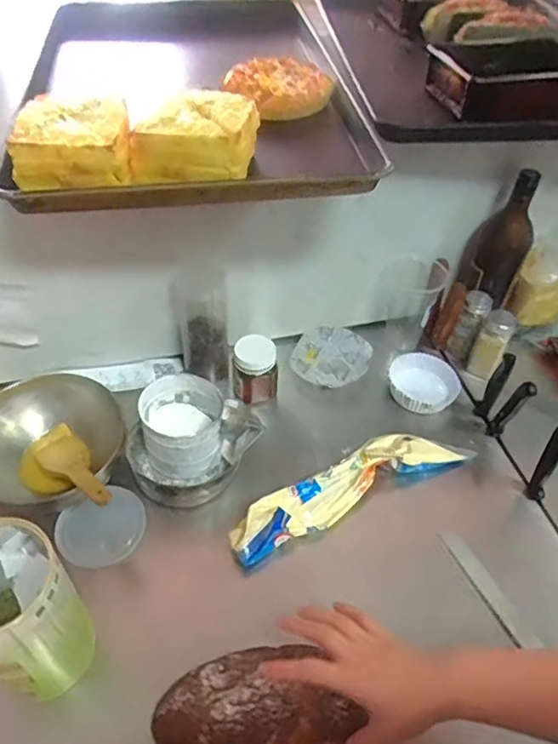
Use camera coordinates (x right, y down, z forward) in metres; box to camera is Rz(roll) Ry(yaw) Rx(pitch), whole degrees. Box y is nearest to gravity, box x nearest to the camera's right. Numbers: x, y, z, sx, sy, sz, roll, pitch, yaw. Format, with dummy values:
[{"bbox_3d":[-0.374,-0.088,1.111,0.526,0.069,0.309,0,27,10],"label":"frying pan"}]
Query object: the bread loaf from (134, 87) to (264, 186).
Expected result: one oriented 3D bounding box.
[{"bbox_3d":[-0.092,-0.257,0.638,0.136,0.069,0.098,1,47,-2],"label":"bread loaf"}]

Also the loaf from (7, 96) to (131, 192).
[{"bbox_3d":[-0.221,-0.246,0.617,0.122,0.059,0.109,-7,48,-9],"label":"loaf"}]

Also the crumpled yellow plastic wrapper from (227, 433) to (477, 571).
[{"bbox_3d":[0.099,0.151,0.798,0.355,0.035,0.081,-19,51,-20],"label":"crumpled yellow plastic wrapper"}]

